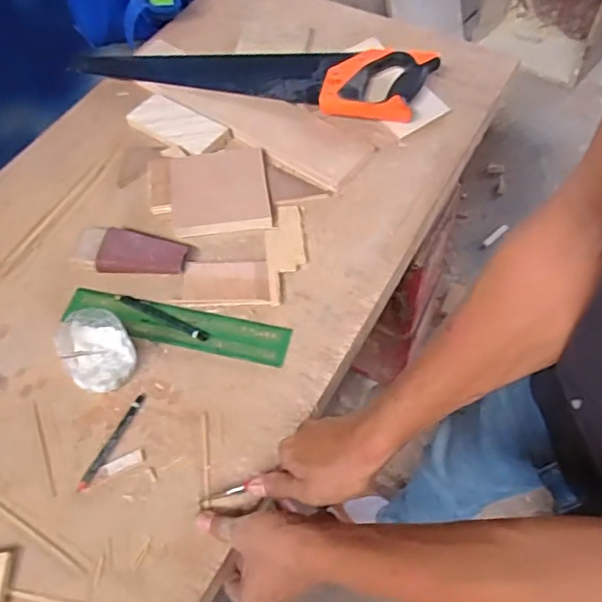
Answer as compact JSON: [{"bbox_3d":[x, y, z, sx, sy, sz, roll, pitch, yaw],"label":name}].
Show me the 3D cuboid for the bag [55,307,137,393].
[{"bbox_3d":[-0.211,0.049,0.598,0.068,0.046,0.083,-34,62,-18],"label":"bag"}]

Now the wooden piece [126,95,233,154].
[{"bbox_3d":[-0.167,-0.239,0.789,0.146,0.013,0.057,29,63,21],"label":"wooden piece"}]

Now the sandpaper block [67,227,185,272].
[{"bbox_3d":[-0.197,-0.059,0.674,0.127,0.019,0.055,2,57,6],"label":"sandpaper block"}]

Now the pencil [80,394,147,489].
[{"bbox_3d":[-0.183,0.135,0.563,0.012,0.009,0.105,18,60,16],"label":"pencil"}]

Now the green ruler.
[{"bbox_3d":[-0.138,0.027,0.636,0.251,0.008,0.049,10,59,8],"label":"green ruler"}]

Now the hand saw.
[{"bbox_3d":[-0.078,-0.326,0.821,0.519,0.044,0.116,9,58,8],"label":"hand saw"}]

